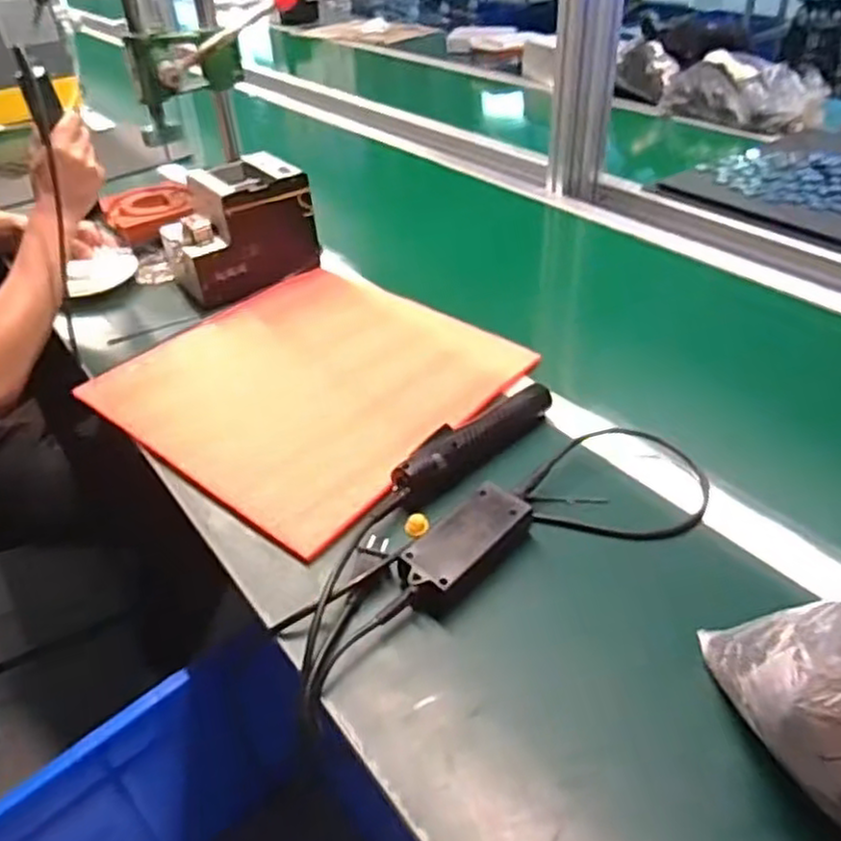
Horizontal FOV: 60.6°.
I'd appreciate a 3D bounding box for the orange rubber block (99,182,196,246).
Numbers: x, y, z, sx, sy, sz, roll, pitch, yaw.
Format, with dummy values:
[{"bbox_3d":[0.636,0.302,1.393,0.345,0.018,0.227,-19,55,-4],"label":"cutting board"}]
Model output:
[{"bbox_3d":[-0.422,-0.327,1.127,0.136,0.030,0.114,-23,60,-27],"label":"orange rubber block"}]

